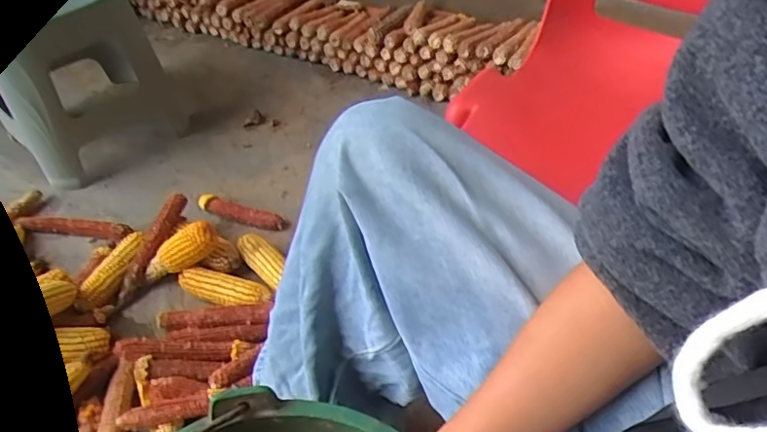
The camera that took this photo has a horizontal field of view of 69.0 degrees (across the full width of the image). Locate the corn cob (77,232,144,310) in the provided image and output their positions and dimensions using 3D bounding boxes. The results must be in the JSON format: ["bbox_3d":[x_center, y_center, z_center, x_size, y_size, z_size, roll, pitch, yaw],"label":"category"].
[{"bbox_3d":[-0.422,0.082,0.868,0.034,0.042,0.136,19,65,20],"label":"corn cob"}]

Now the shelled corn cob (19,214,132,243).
[{"bbox_3d":[-0.536,0.021,0.969,0.201,0.033,0.033,7,46,10],"label":"shelled corn cob"}]

